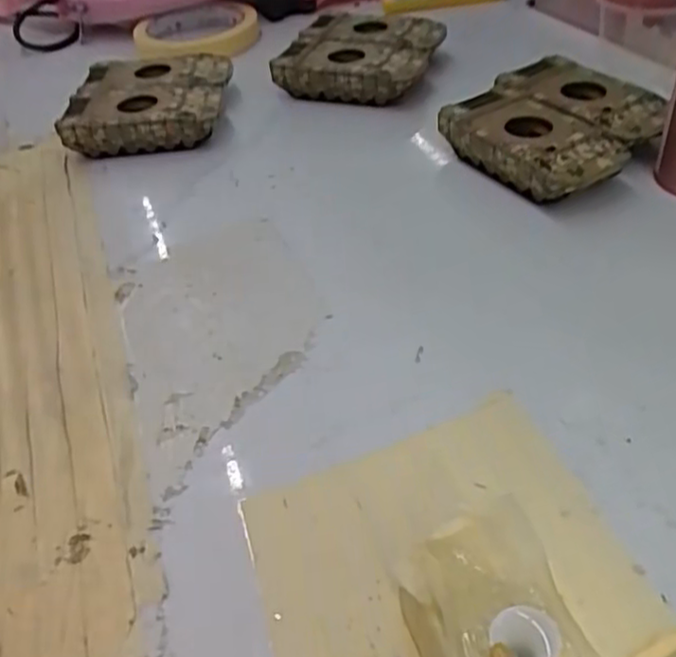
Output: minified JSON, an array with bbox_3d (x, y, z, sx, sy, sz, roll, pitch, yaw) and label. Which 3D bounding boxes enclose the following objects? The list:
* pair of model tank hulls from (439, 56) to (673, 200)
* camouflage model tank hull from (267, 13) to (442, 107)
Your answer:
[{"bbox_3d":[0.118,-0.105,0.376,0.102,0.031,0.093,-31,46,-25],"label":"pair of model tank hulls"},{"bbox_3d":[0.018,-0.186,0.474,0.090,0.034,0.110,10,44,19],"label":"camouflage model tank hull"}]

